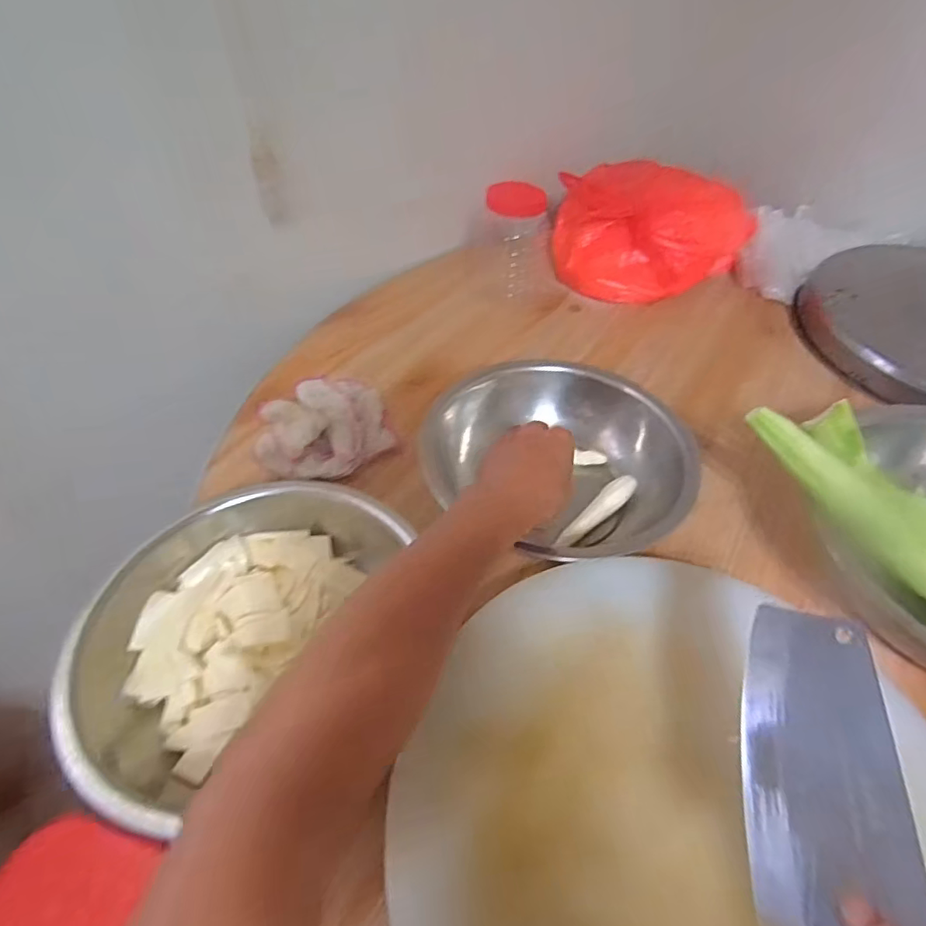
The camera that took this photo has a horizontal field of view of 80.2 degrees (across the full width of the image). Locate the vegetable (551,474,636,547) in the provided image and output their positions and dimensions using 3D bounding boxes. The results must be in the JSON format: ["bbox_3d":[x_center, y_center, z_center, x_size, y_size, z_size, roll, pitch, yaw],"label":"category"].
[{"bbox_3d":[0.138,0.051,0.579,0.122,0.016,0.025,-31,55,-25],"label":"vegetable"}]

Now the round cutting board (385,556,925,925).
[{"bbox_3d":[0.149,0.240,0.382,0.357,0.039,0.398,36,57,28],"label":"round cutting board"}]

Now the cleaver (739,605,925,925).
[{"bbox_3d":[0.203,0.220,0.297,0.082,0.022,0.284,-10,48,25],"label":"cleaver"}]

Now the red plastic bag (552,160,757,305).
[{"bbox_3d":[0.302,-0.385,0.913,0.286,0.132,0.251,24,52,19],"label":"red plastic bag"}]

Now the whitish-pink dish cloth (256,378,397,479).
[{"bbox_3d":[-0.164,-0.052,0.651,0.147,0.059,0.158,-10,49,-10],"label":"whitish-pink dish cloth"}]

